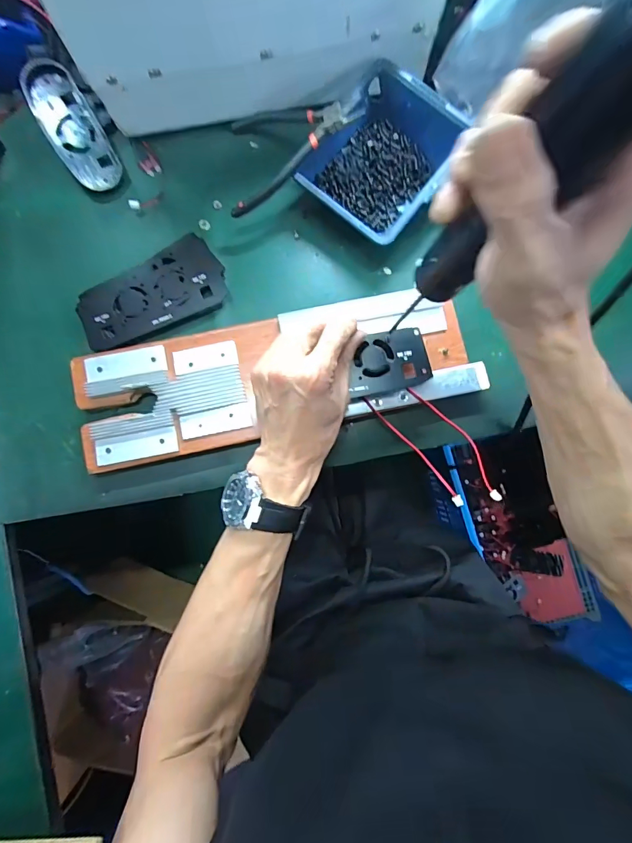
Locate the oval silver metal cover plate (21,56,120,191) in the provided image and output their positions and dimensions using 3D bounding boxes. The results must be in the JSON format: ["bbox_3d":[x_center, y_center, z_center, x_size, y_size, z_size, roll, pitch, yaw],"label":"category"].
[{"bbox_3d":[-0.244,-0.294,0.425,0.049,0.011,0.115,-30,110,-4],"label":"oval silver metal cover plate"}]

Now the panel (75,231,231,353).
[{"bbox_3d":[-0.165,-0.127,0.427,0.147,0.010,0.074,-30,85,-4],"label":"panel"}]

